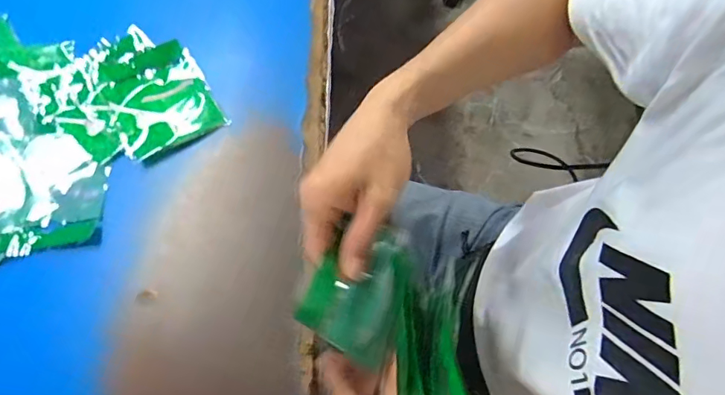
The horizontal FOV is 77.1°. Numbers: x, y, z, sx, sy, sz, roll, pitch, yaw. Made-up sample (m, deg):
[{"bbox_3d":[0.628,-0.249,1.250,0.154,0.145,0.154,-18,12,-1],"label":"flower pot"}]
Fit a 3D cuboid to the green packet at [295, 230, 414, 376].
[{"bbox_3d":[-0.001,0.068,0.333,0.072,0.007,0.087,34,58,-14],"label":"green packet"}]

